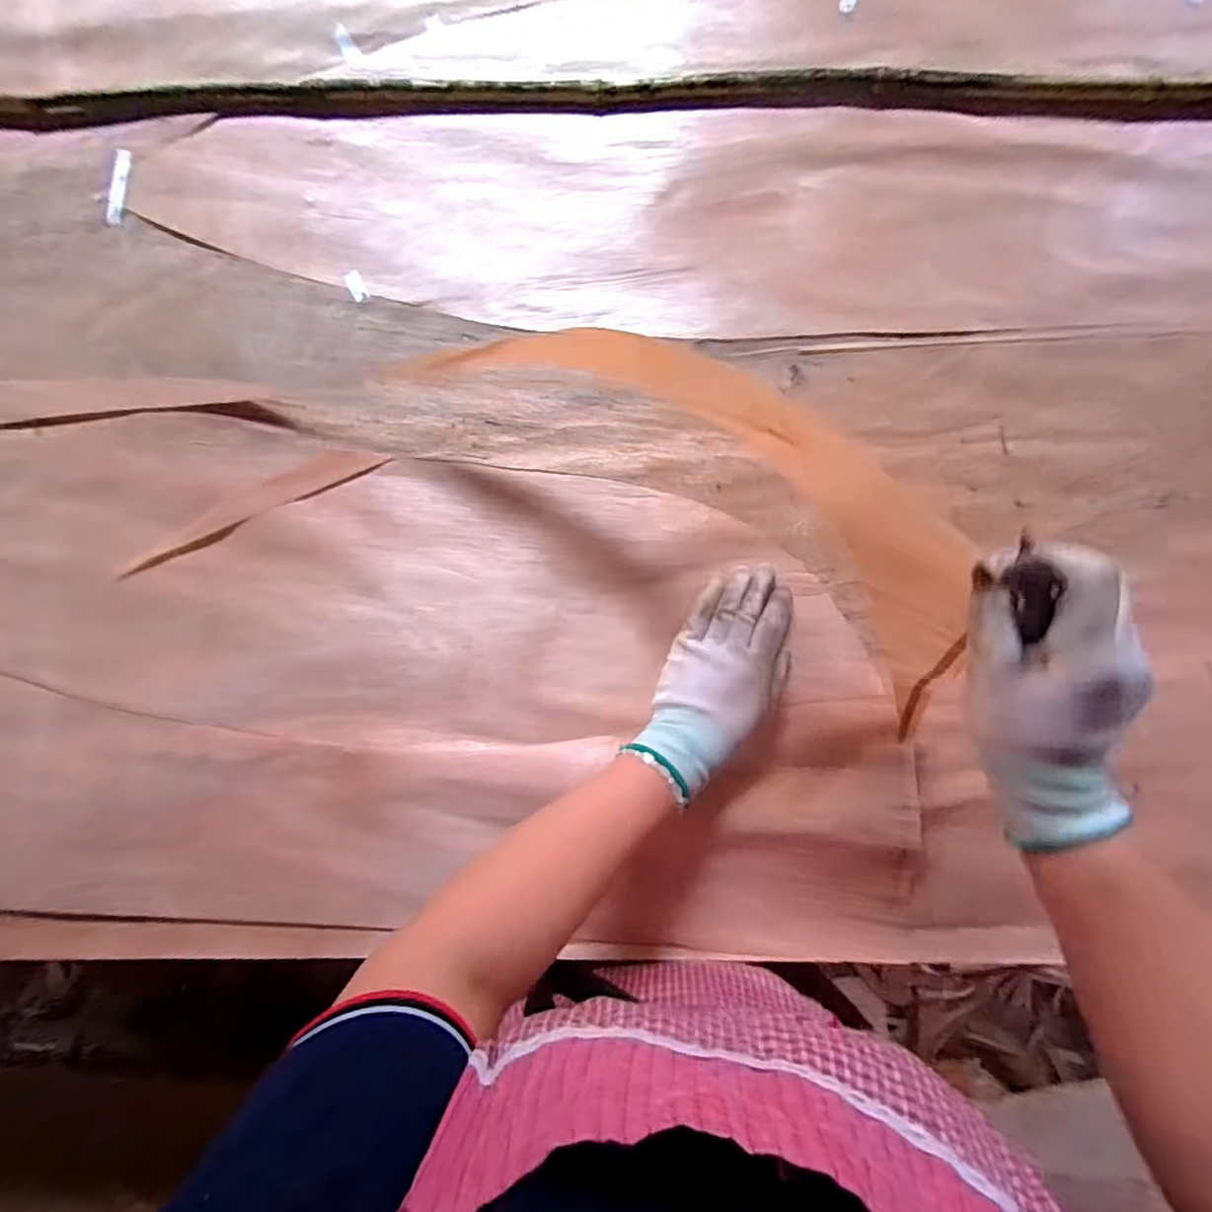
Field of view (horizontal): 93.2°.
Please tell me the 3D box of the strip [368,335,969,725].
[{"bbox_3d":[0.078,-0.133,0.491,0.483,0.046,0.174,37,74,14],"label":"strip"}]

